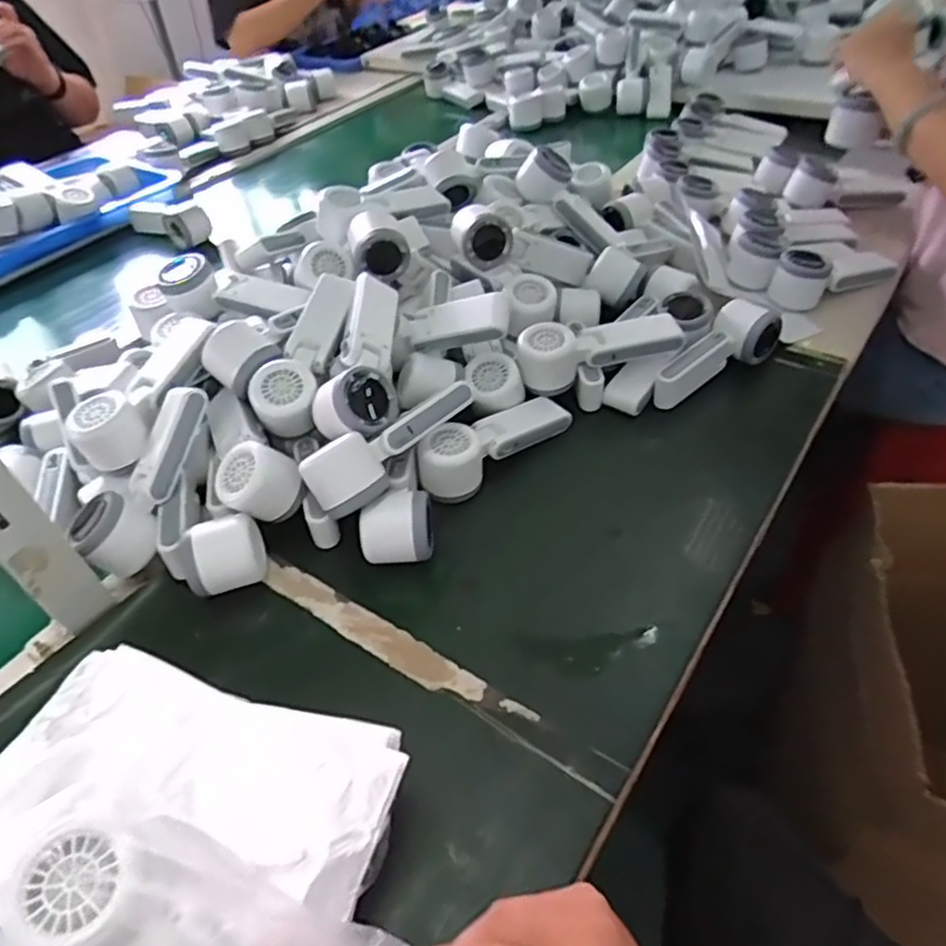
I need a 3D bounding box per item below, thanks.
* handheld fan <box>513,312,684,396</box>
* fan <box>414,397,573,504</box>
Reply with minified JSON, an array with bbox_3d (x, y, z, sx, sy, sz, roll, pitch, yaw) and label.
[{"bbox_3d":[0.129,-0.128,0.695,0.168,0.049,0.053,-9,46,-3],"label":"handheld fan"},{"bbox_3d":[0.018,-0.032,0.639,0.175,0.050,0.050,-36,53,-26],"label":"fan"}]

